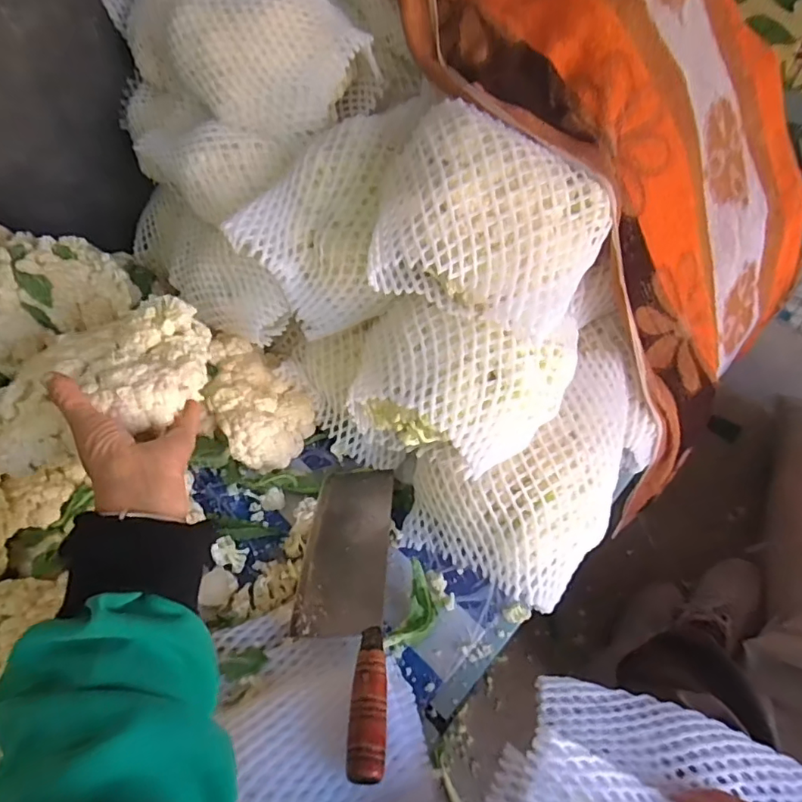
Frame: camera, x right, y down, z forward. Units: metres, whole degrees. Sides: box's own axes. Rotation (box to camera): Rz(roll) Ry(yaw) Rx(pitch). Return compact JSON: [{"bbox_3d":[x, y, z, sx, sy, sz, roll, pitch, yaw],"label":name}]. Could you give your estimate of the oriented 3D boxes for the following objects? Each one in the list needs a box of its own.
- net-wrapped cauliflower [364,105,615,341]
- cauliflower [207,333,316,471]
[{"bbox_3d":[0.075,-0.158,0.459,0.192,0.110,0.167,20,53,18],"label":"net-wrapped cauliflower"},{"bbox_3d":[-0.166,-0.003,0.607,0.100,0.092,0.146,-26,54,-20],"label":"cauliflower"}]

